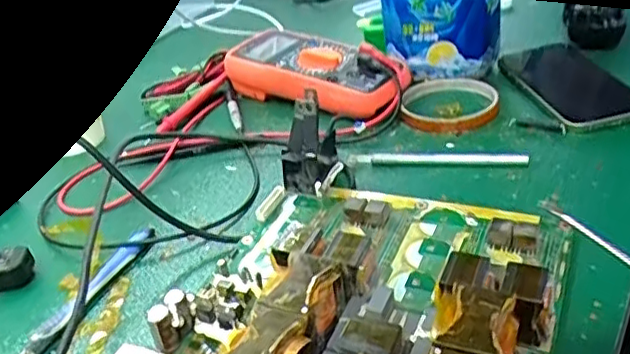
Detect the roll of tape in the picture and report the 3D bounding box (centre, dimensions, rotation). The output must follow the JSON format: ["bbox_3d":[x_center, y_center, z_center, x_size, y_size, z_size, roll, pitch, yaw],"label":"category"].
[{"bbox_3d":[0.113,-0.064,0.533,0.080,0.010,0.086,-6,31,4],"label":"roll of tape"}]

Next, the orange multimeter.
[{"bbox_3d":[0.001,-0.095,0.580,0.180,0.039,0.081,22,42,39],"label":"orange multimeter"}]

